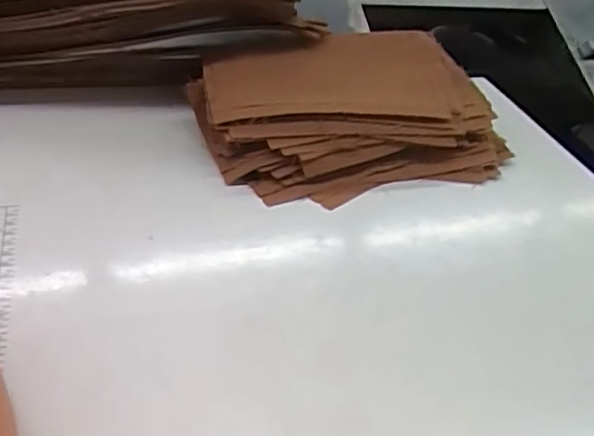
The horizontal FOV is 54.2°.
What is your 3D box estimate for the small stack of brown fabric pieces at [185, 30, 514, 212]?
[{"bbox_3d":[0.049,-0.100,0.509,0.253,0.061,0.163,-11,43,-24],"label":"small stack of brown fabric pieces"}]

